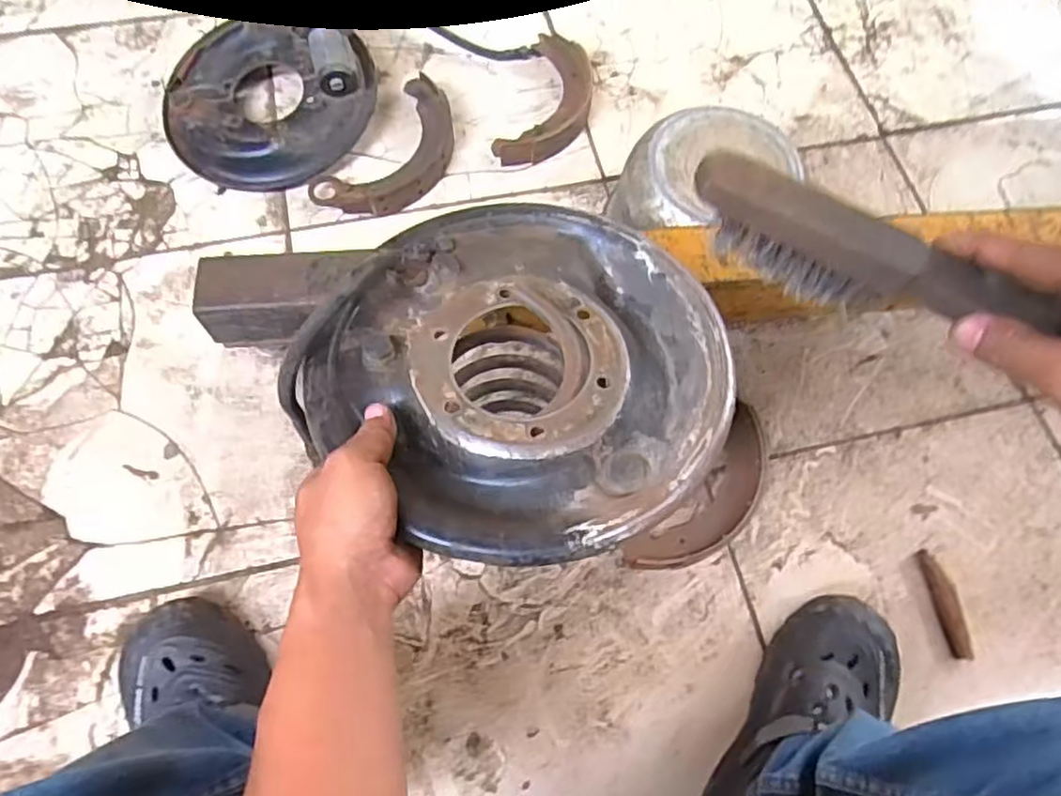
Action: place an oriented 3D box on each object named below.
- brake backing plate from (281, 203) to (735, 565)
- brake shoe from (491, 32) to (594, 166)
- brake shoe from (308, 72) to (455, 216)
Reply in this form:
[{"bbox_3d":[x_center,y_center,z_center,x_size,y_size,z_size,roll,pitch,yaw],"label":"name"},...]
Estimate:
[{"bbox_3d":[-0.002,-0.023,0.448,0.249,0.054,0.249,1,69,-2],"label":"brake backing plate"},{"bbox_3d":[0.027,-0.393,0.925,0.102,0.036,0.212,19,70,5],"label":"brake shoe"},{"bbox_3d":[-0.168,-0.313,0.888,0.117,0.037,0.222,31,71,9],"label":"brake shoe"}]

